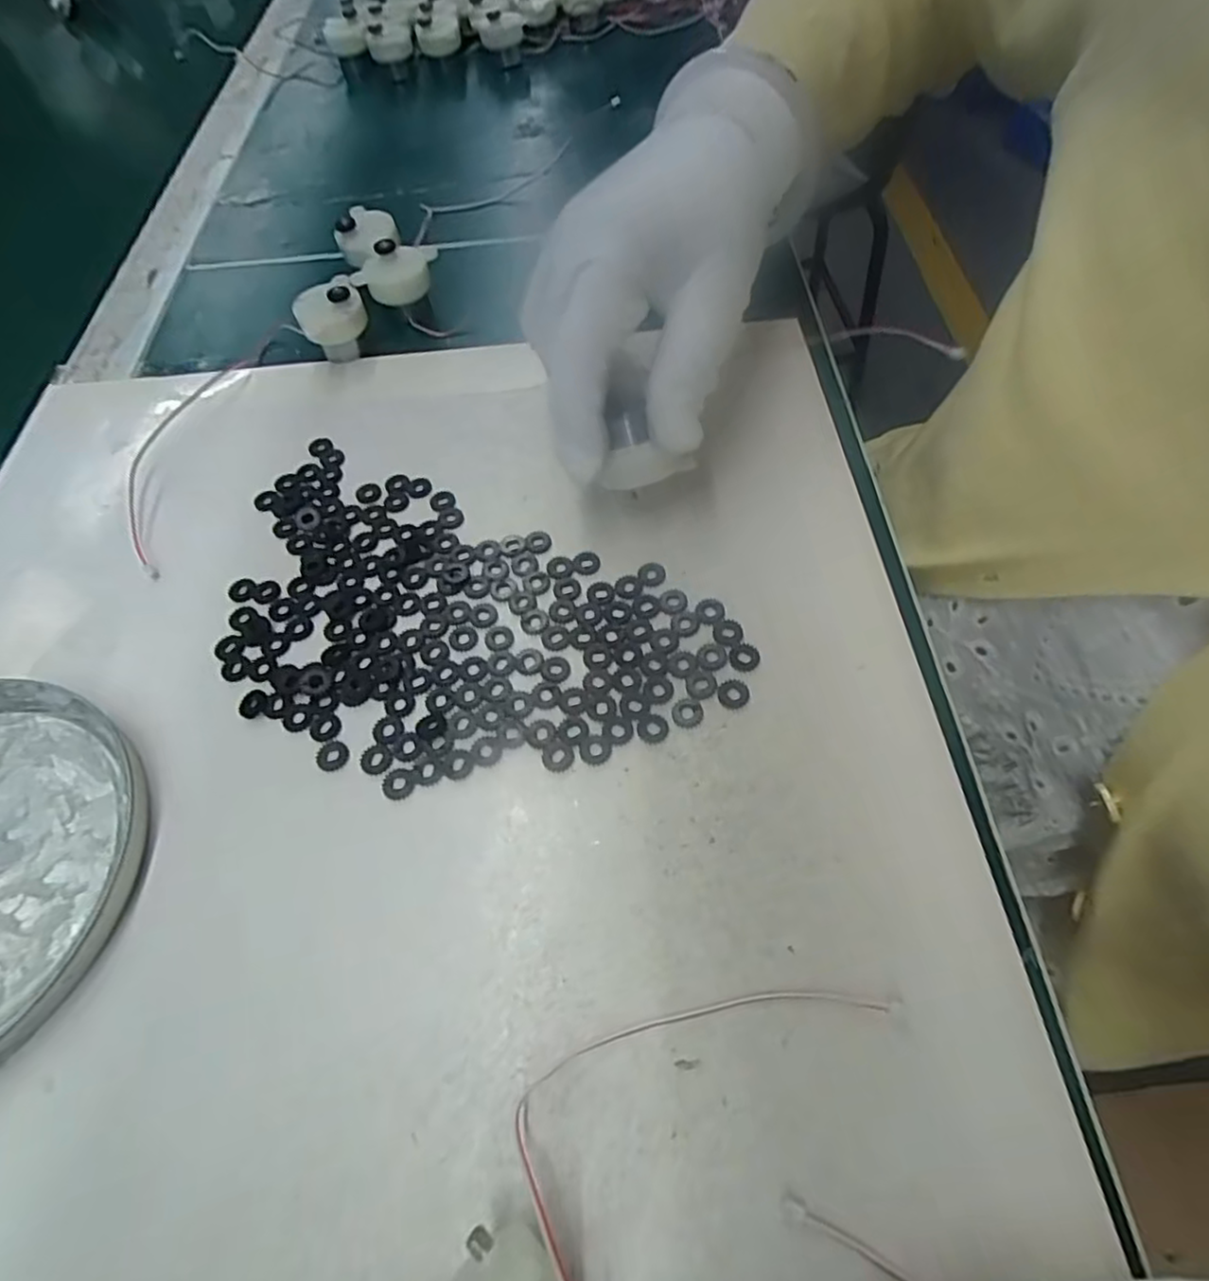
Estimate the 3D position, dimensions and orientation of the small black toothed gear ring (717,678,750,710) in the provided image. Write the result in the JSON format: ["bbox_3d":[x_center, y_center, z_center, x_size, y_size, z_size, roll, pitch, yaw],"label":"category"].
[{"bbox_3d":[0.044,0.018,0.227,0.011,0.004,0.011,-1,60,2],"label":"small black toothed gear ring"}]

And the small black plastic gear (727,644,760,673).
[{"bbox_3d":[0.050,0.006,0.233,0.010,0.004,0.011,-1,60,2],"label":"small black plastic gear"}]

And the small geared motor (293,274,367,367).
[{"bbox_3d":[-0.134,-0.159,0.327,0.031,0.033,0.028,-27,62,-13],"label":"small geared motor"}]

